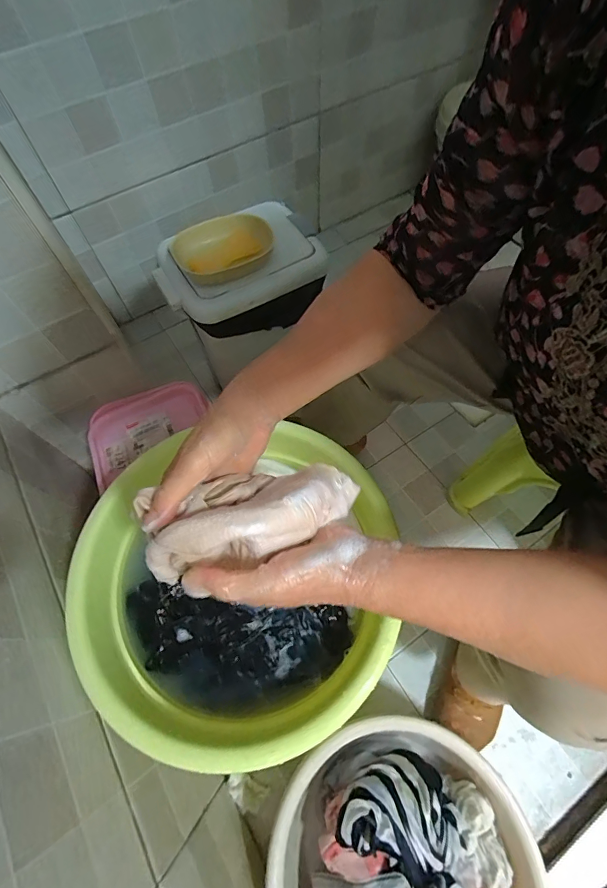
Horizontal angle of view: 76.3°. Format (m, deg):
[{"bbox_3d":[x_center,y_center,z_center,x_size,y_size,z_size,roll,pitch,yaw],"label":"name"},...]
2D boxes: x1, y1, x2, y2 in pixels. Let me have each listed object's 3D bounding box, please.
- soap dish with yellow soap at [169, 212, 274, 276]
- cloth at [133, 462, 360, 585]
[{"bbox_3d":[-0.125,-0.309,0.599,0.154,0.032,0.090,-32,65,-15],"label":"soap dish with yellow soap"},{"bbox_3d":[-0.037,0.047,0.291,0.158,0.054,0.072,-17,62,-7],"label":"cloth"}]

